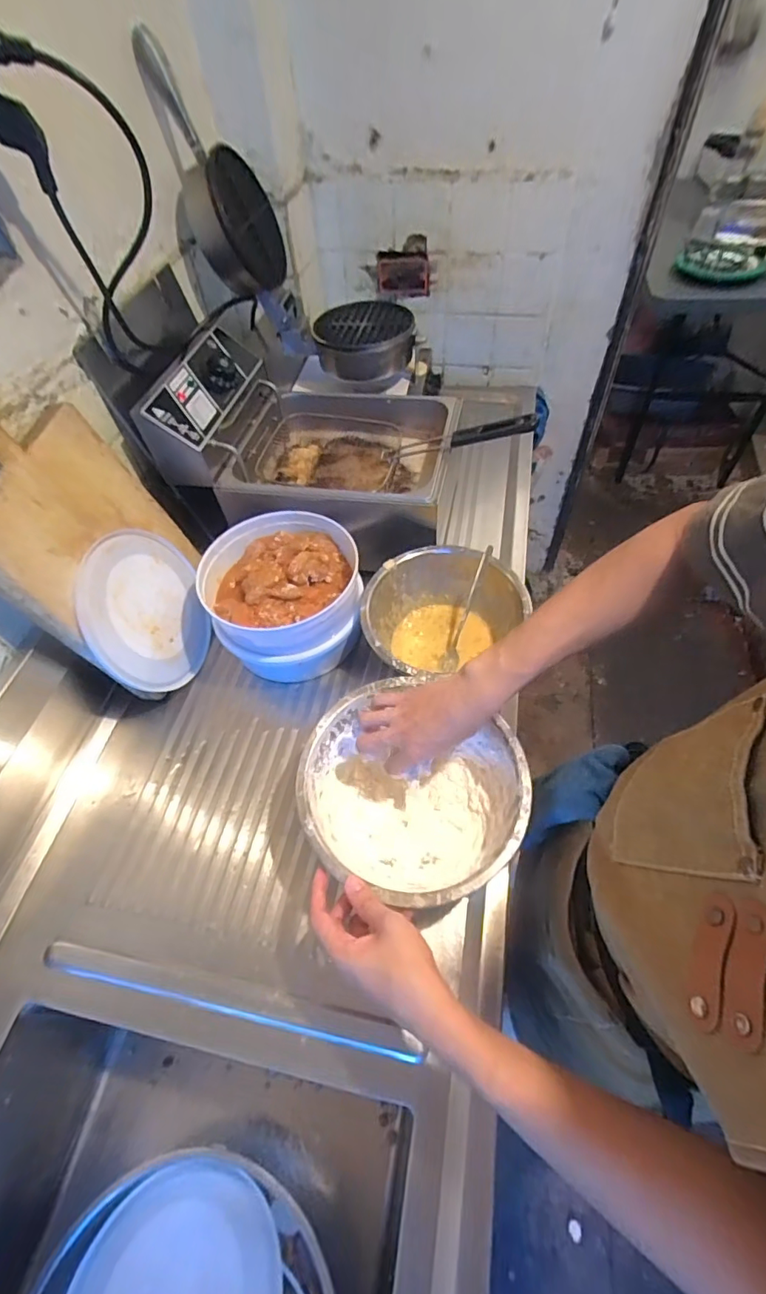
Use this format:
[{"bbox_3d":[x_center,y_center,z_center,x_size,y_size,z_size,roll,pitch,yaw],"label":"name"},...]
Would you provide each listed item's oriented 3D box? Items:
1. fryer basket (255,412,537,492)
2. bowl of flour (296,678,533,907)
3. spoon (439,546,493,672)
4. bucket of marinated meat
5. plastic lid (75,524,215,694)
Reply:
[{"bbox_3d":[0.006,-0.328,0.776,0.412,0.123,0.184,3,55,6],"label":"fryer basket"},{"bbox_3d":[0.032,0.167,0.544,0.222,0.102,0.202,-2,54,3],"label":"bowl of flour"},{"bbox_3d":[0.116,-0.051,0.686,0.026,0.023,0.180,20,93,17],"label":"spoon"},{"bbox_3d":[-0.137,-0.065,0.694,0.210,0.132,0.201,-2,54,3],"label":"bucket of marinated meat"},{"bbox_3d":[-0.305,-0.047,0.648,0.014,0.199,0.199,-9,8,20],"label":"plastic lid"}]

